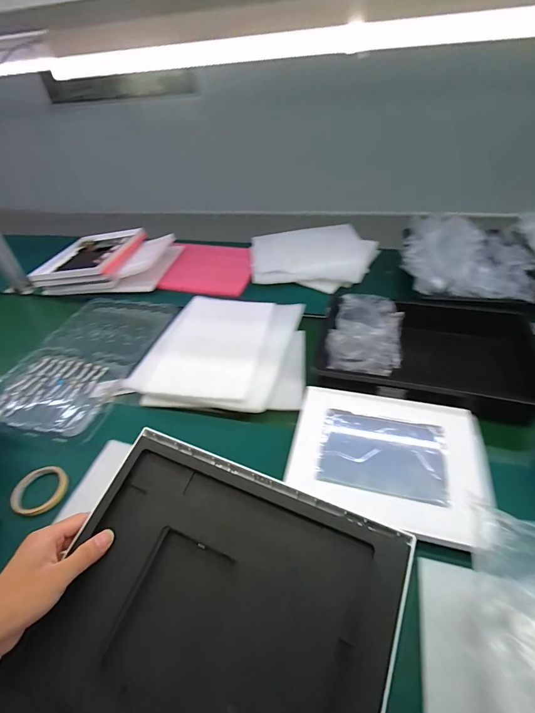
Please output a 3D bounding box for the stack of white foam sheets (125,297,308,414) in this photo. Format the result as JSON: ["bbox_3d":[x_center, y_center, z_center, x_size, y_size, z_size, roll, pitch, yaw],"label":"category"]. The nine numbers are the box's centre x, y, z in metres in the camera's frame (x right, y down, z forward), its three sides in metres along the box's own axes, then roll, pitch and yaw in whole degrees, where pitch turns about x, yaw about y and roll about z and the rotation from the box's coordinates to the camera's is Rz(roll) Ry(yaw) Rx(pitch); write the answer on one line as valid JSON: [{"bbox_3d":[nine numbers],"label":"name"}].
[{"bbox_3d":[-0.093,-0.015,0.840,0.380,0.051,0.349,6,44,12],"label":"stack of white foam sheets"}]

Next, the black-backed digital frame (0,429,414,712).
[{"bbox_3d":[-0.055,0.225,0.299,0.293,0.023,0.260,16,57,19],"label":"black-backed digital frame"}]

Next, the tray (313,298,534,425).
[{"bbox_3d":[0.351,-0.019,0.790,0.473,0.071,0.329,8,44,14],"label":"tray"}]

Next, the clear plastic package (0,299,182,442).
[{"bbox_3d":[-0.460,0.004,0.903,0.326,0.038,0.474,9,45,14],"label":"clear plastic package"}]

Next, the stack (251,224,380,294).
[{"bbox_3d":[0.139,-0.326,1.137,0.414,0.078,0.293,6,44,12],"label":"stack"}]

